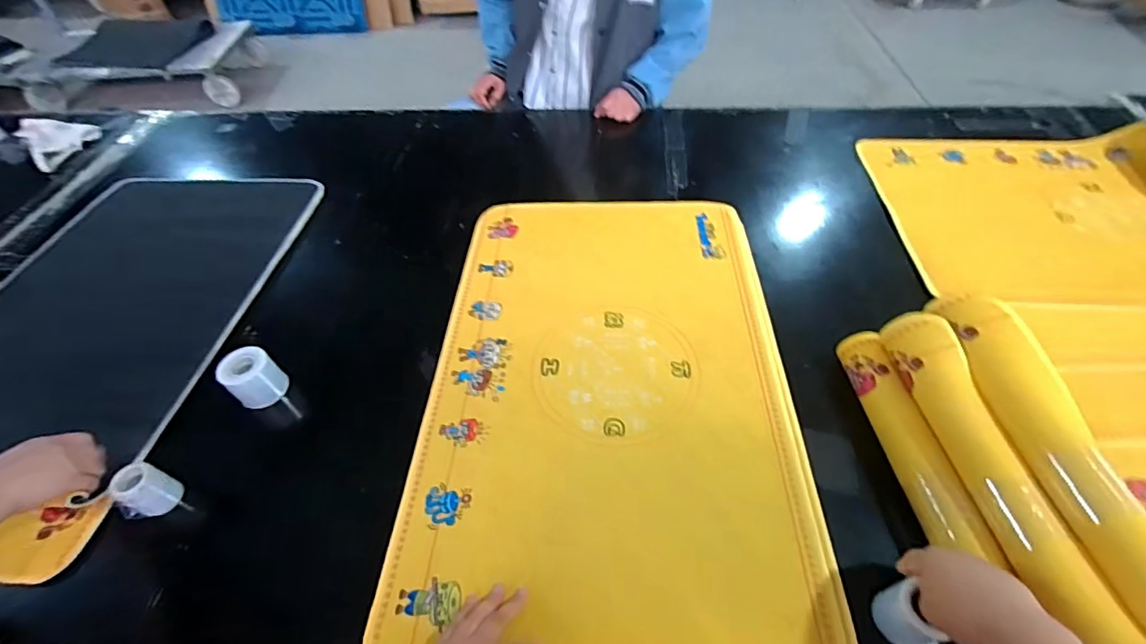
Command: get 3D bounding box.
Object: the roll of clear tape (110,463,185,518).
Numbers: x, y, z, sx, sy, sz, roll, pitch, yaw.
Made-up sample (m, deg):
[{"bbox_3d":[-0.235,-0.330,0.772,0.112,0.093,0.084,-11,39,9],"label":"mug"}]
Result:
[{"bbox_3d":[-0.539,0.212,0.621,0.041,0.063,0.053,21,54,19],"label":"roll of clear tape"}]

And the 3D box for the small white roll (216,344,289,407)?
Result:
[{"bbox_3d":[-0.474,0.084,0.731,0.057,0.076,0.069,29,57,24],"label":"small white roll"}]

